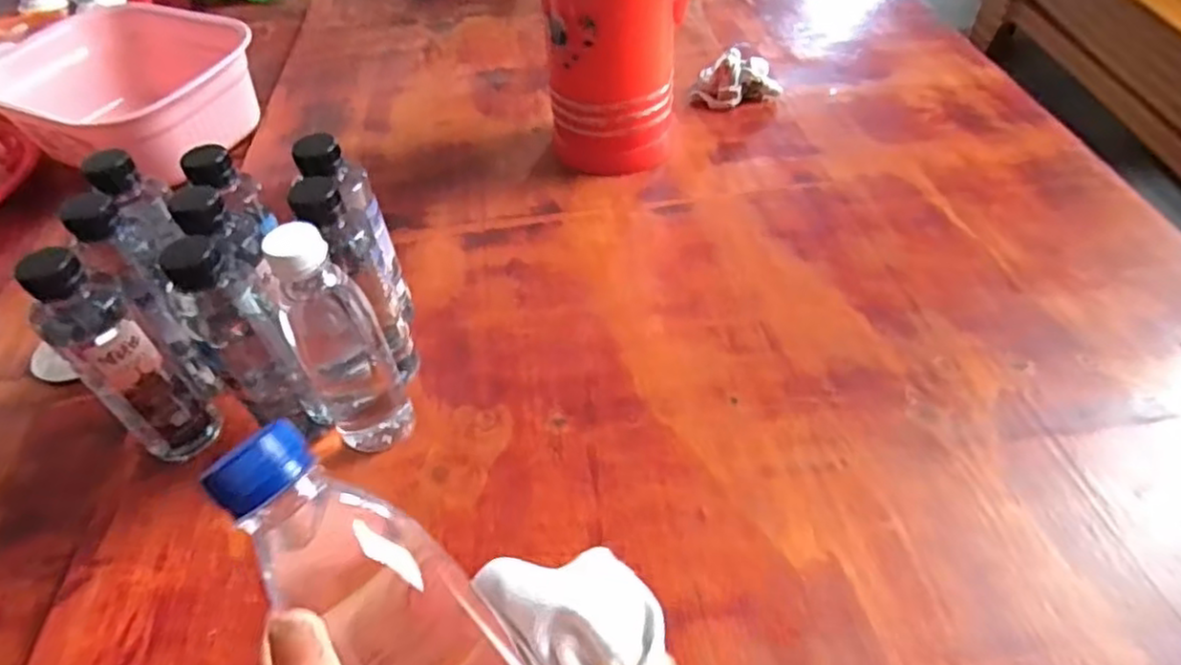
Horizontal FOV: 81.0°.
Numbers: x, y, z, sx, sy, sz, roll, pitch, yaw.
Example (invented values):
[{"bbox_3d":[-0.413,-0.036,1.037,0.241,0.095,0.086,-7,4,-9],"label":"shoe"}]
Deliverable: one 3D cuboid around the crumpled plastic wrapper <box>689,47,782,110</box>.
[{"bbox_3d":[0.171,-0.294,0.809,0.100,0.044,0.045,-7,48,0],"label":"crumpled plastic wrapper"}]

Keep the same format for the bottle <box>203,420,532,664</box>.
[{"bbox_3d":[-0.070,0.116,0.267,0.056,0.201,0.054,-40,26,-26],"label":"bottle"}]

